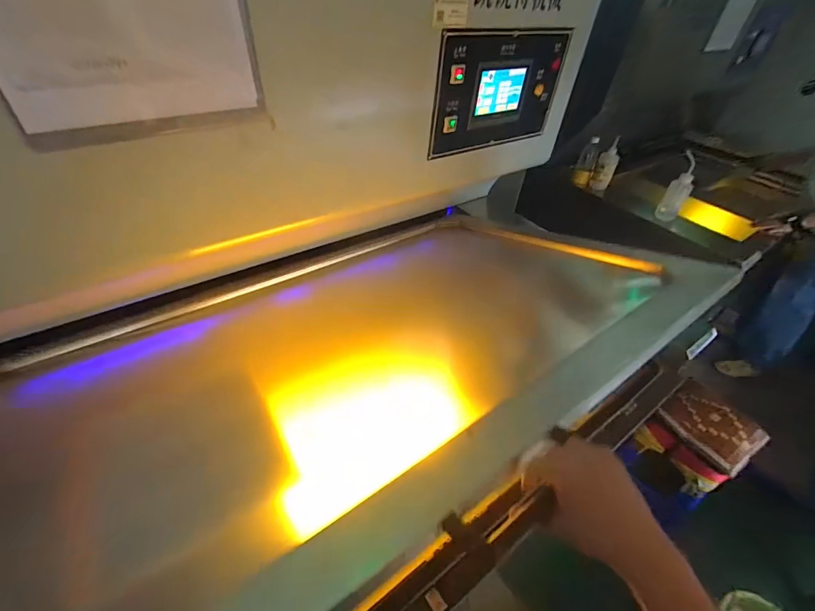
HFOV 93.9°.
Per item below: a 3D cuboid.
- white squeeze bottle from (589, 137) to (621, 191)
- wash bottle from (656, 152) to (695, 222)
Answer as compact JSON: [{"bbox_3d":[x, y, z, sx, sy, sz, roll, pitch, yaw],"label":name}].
[{"bbox_3d":[0.869,-0.602,1.671,0.082,0.215,0.075,22,45,17],"label":"white squeeze bottle"},{"bbox_3d":[1.057,-0.440,1.488,0.083,0.243,0.074,30,48,24],"label":"wash bottle"}]

